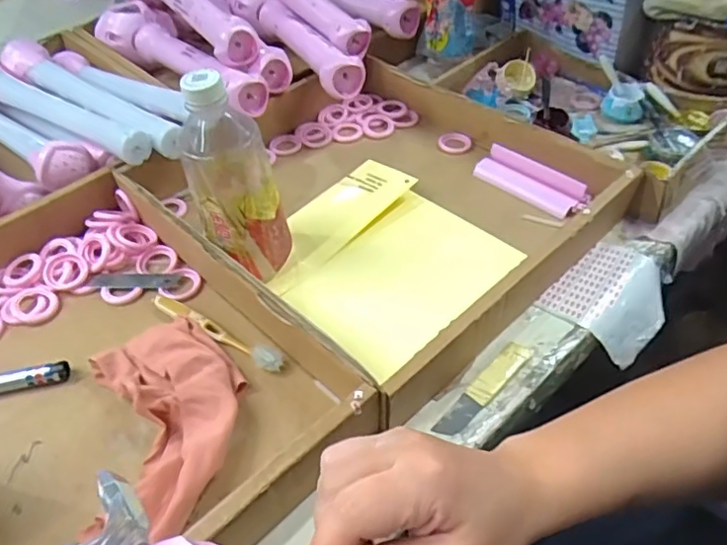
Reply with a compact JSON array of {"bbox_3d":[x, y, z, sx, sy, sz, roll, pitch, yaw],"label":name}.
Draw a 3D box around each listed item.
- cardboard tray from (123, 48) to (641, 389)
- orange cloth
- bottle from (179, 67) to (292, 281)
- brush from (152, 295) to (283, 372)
[{"bbox_3d":[0.010,-0.092,0.586,0.348,0.056,0.389,-36,57,-27],"label":"cardboard tray"},{"bbox_3d":[-0.140,0.100,0.423,0.104,0.034,0.169,-13,47,-10],"label":"orange cloth"},{"bbox_3d":[-0.106,-0.077,0.479,0.071,0.177,0.074,-13,47,-10],"label":"bottle"},{"bbox_3d":[-0.122,0.045,0.485,0.137,0.014,0.018,25,52,24],"label":"brush"}]

